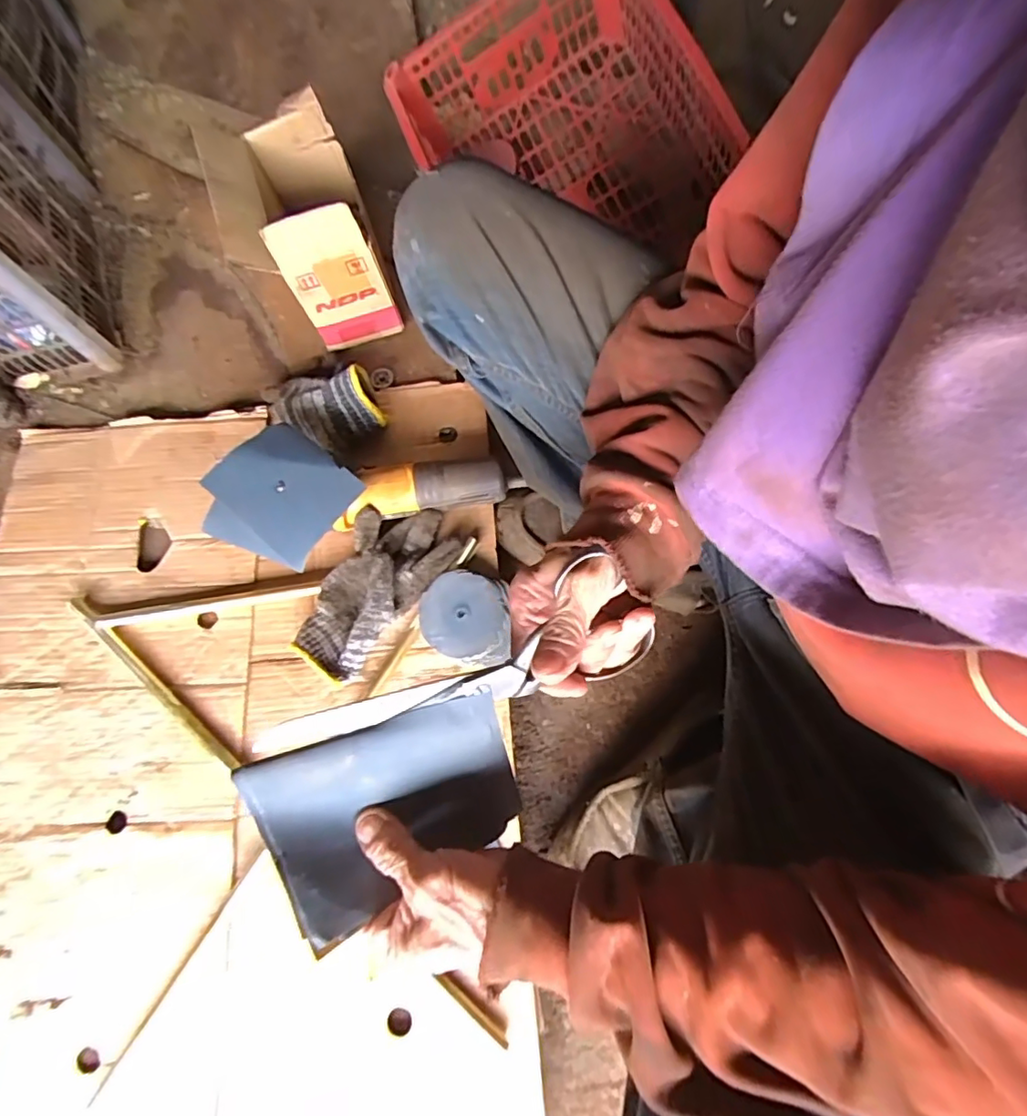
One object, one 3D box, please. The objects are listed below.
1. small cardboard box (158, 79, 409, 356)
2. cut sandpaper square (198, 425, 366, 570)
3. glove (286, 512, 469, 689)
[{"bbox_3d":[-0.259,-0.411,0.699,0.160,0.195,0.226,-21,76,-5],"label":"small cardboard box"},{"bbox_3d":[-0.258,-0.070,0.612,0.132,0.025,0.137,34,79,10],"label":"cut sandpaper square"},{"bbox_3d":[-0.164,0.030,0.653,0.109,0.046,0.217,39,80,11],"label":"glove"}]

